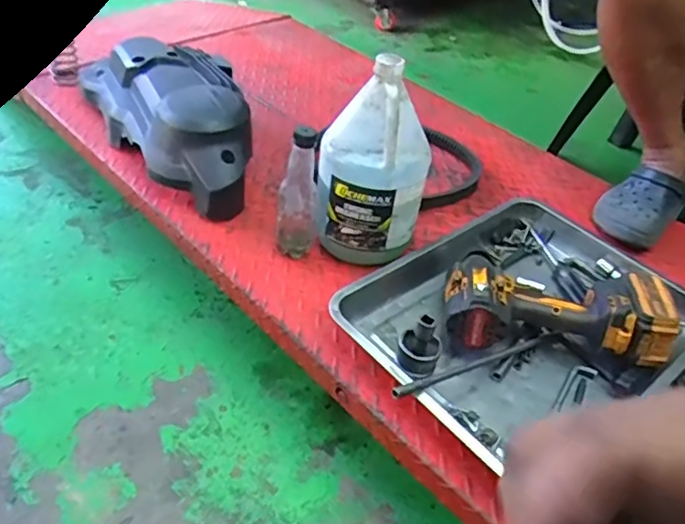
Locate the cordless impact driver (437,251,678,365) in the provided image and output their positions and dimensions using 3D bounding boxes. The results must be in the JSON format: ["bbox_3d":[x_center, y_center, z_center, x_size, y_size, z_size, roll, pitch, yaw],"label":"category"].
[{"bbox_3d":[0.269,0.060,0.761,0.275,0.090,0.121,9,44,0],"label":"cordless impact driver"}]

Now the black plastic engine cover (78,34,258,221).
[{"bbox_3d":[-0.298,-0.264,1.015,0.200,0.116,0.473,-20,51,-26],"label":"black plastic engine cover"}]

